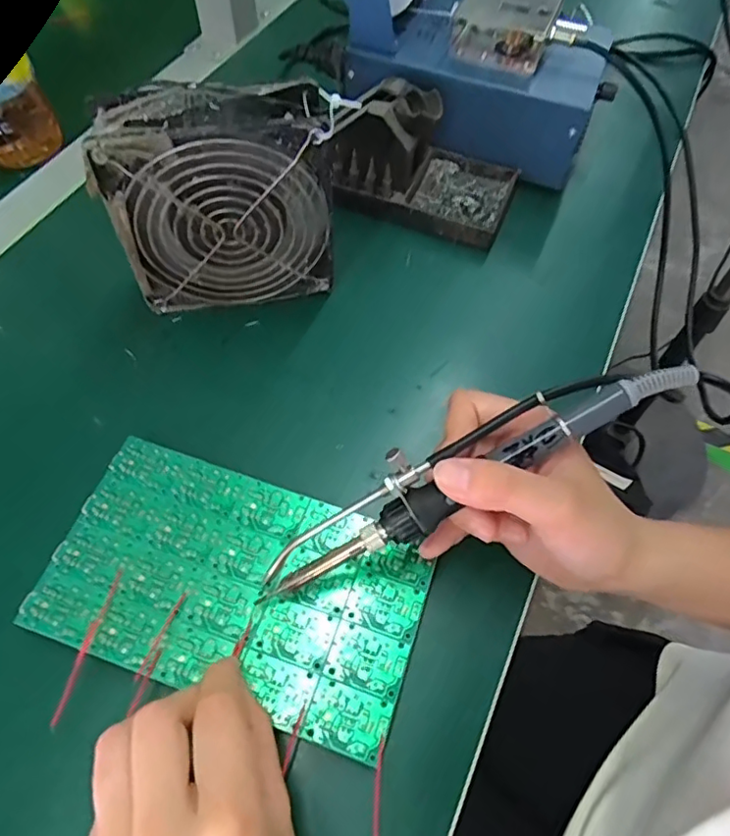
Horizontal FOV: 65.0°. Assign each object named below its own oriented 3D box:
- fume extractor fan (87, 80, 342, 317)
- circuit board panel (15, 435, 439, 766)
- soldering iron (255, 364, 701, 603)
[{"bbox_3d":[-0.077,-0.122,0.333,0.126,0.117,0.042,-10,60,-7],"label":"fume extractor fan"},{"bbox_3d":[-0.061,0.078,0.274,0.172,0.006,0.100,17,60,9],"label":"circuit board panel"},{"bbox_3d":[0.044,0.021,0.246,0.203,0.025,0.029,-29,63,2],"label":"soldering iron"}]

